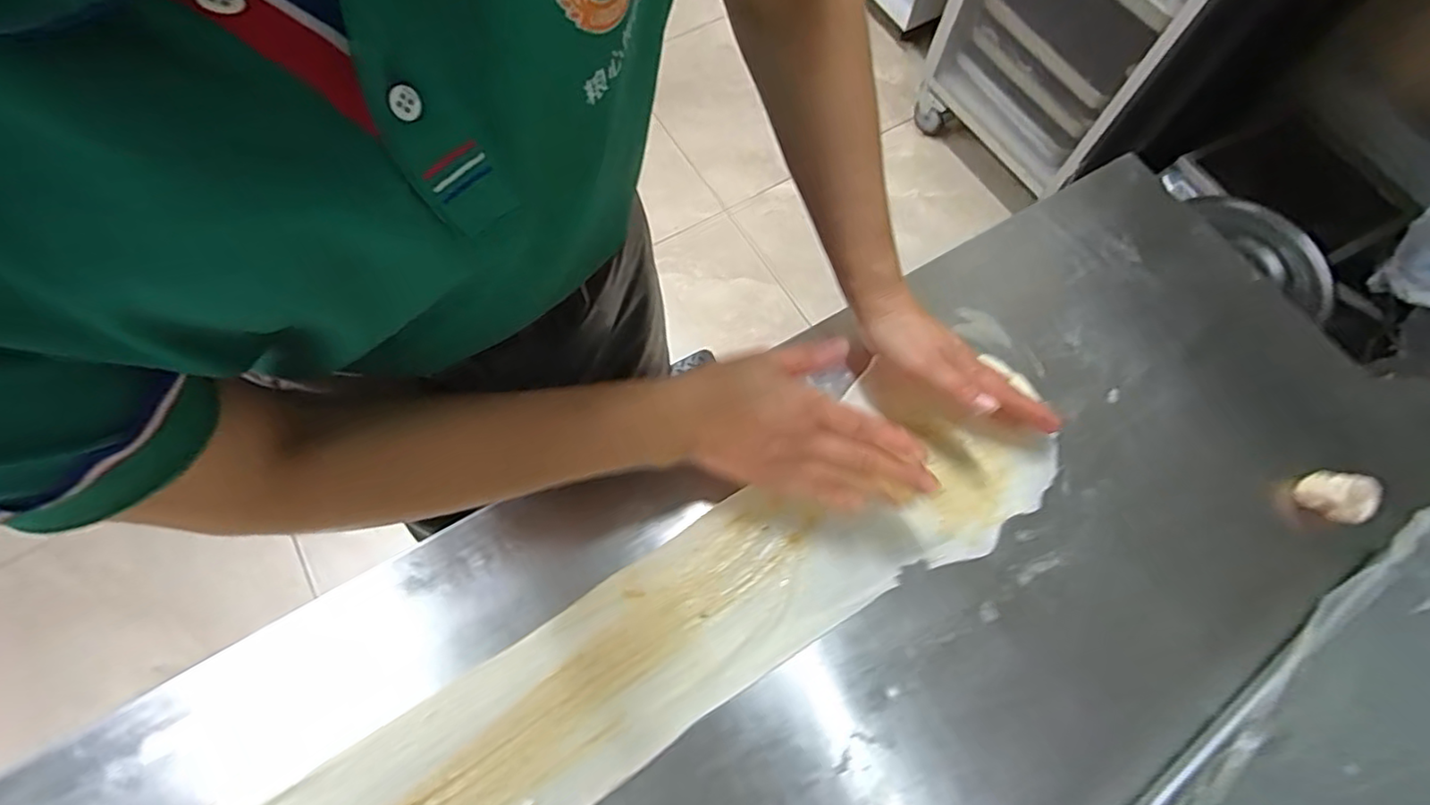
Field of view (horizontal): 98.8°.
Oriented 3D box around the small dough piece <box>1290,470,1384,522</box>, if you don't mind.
[{"bbox_3d":[0.463,0.070,0.453,0.038,0.027,0.030,19,70,6],"label":"small dough piece"}]

